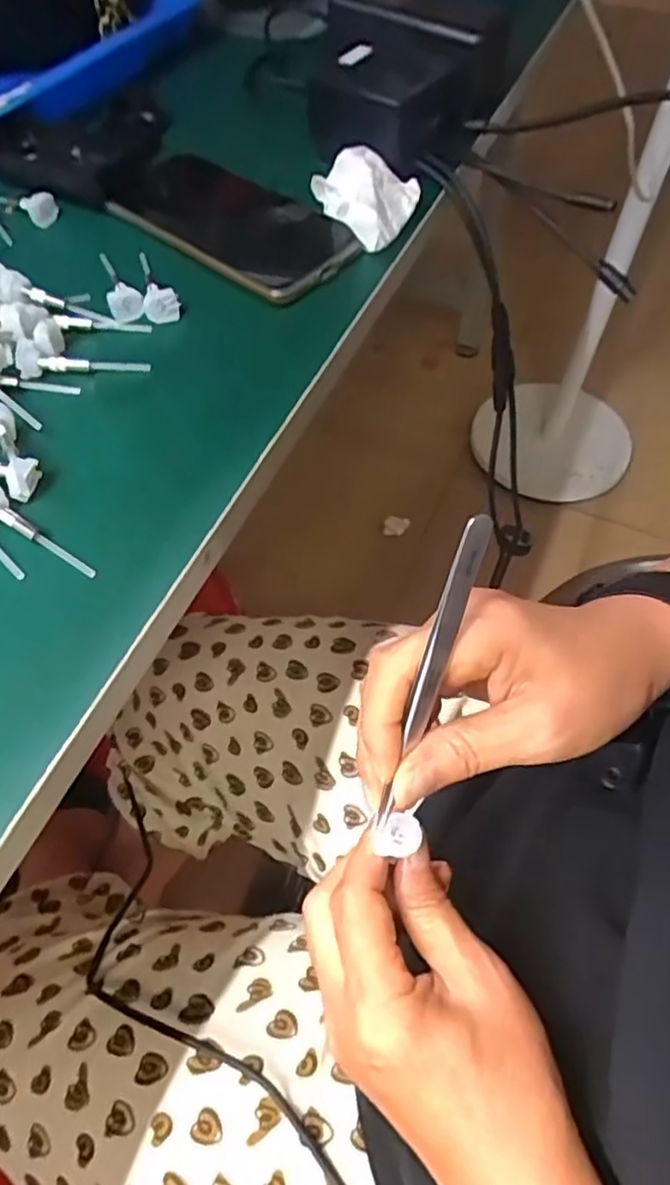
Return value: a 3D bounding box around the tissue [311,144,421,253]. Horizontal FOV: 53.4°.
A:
[{"bbox_3d":[0.016,-0.235,0.394,0.063,0.023,0.065,8,59,6],"label":"tissue"}]

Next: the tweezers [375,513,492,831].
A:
[{"bbox_3d":[0.033,0.035,0.239,0.009,0.130,0.008,15,21,5],"label":"tweezers"}]

